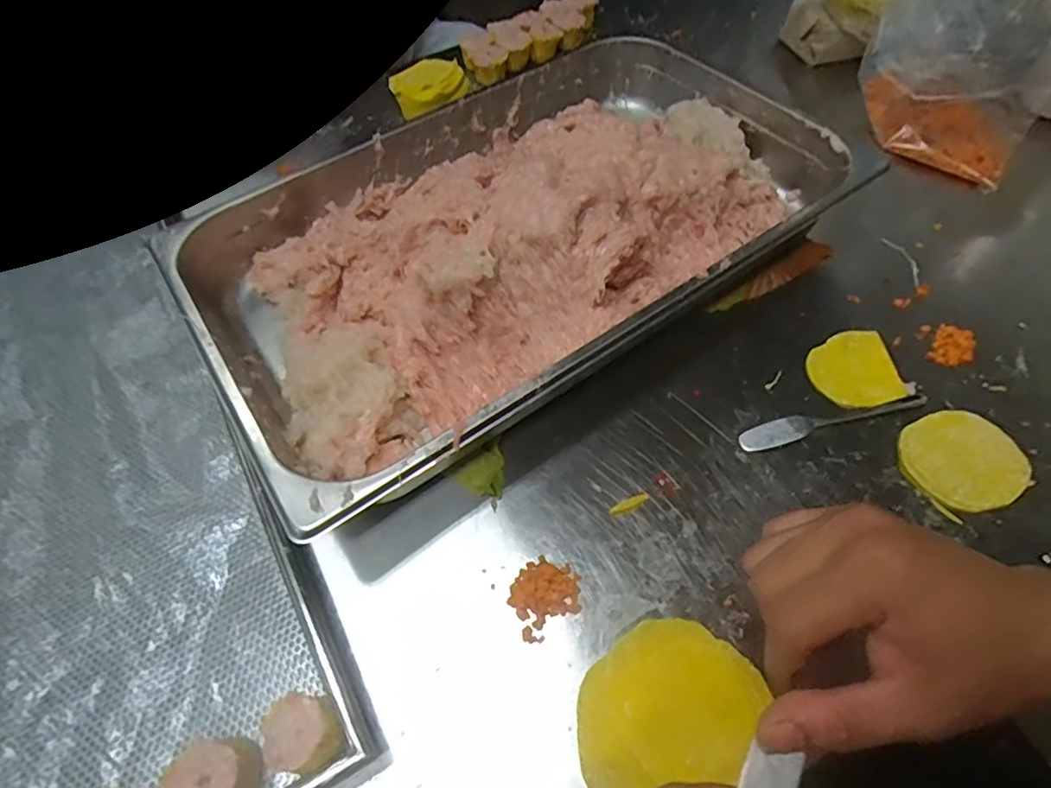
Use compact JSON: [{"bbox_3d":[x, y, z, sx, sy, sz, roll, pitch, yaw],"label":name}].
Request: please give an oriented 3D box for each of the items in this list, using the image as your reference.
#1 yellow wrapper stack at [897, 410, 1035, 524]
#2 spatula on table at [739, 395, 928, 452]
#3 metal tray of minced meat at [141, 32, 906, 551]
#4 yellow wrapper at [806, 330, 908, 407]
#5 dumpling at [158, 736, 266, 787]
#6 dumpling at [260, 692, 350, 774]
[{"bbox_3d":[0.296,0.045,0.393,0.078,0.005,0.069,-25,61,-11],"label":"yellow wrapper stack"},{"bbox_3d":[0.223,0.016,0.416,0.140,0.010,0.018,-14,59,-4],"label":"spatula on table"},{"bbox_3d":[-0.005,-0.145,0.478,0.511,0.093,0.316,-32,62,-15],"label":"metal tray of minced meat"},{"bbox_3d":[0.246,-0.019,0.436,0.059,0.007,0.061,-10,59,-2],"label":"yellow wrapper"},{"bbox_3d":[-0.164,0.206,0.310,0.044,0.032,0.036,-6,59,0],"label":"dumpling"},{"bbox_3d":[-0.120,0.189,0.323,0.045,0.026,0.035,4,59,6],"label":"dumpling"}]

